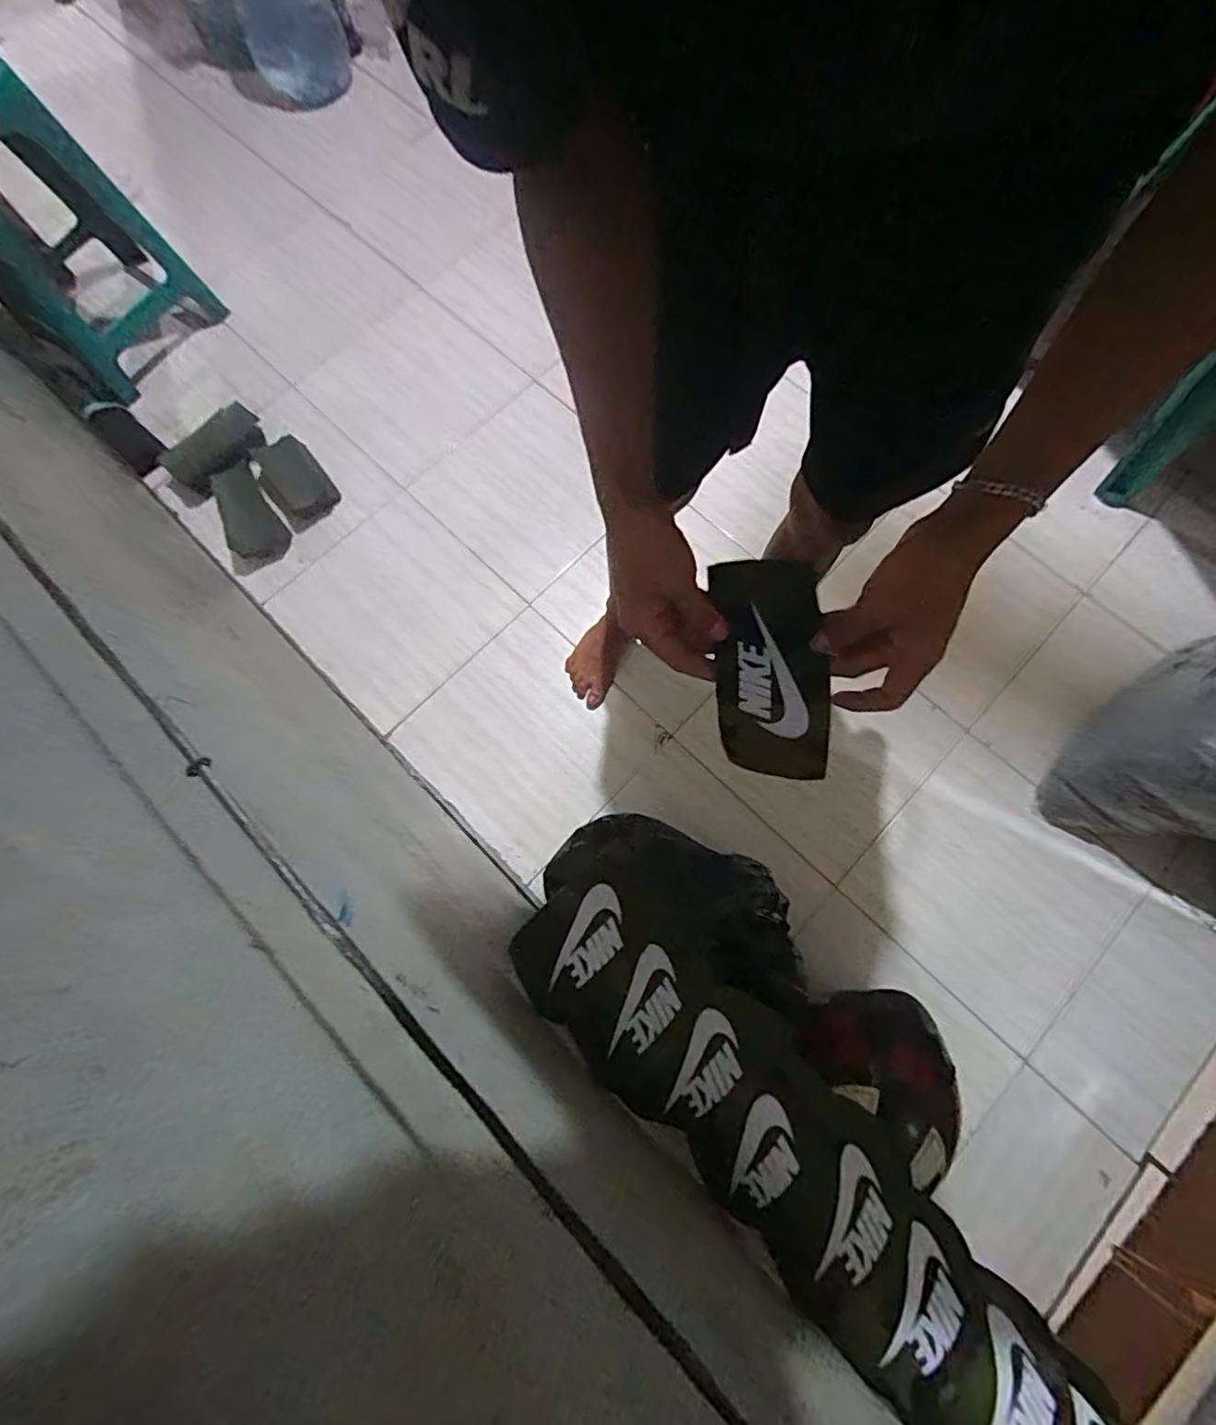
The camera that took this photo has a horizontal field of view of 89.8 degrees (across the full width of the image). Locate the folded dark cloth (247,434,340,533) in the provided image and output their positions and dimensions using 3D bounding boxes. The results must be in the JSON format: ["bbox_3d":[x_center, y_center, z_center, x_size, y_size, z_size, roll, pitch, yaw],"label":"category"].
[{"bbox_3d":[-0.664,-0.492,1.303,0.120,0.043,0.208,-35,77,-9],"label":"folded dark cloth"}]

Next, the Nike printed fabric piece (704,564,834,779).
[{"bbox_3d":[0.121,-0.032,0.460,0.081,0.034,0.170,-6,86,-1],"label":"Nike printed fabric piece"}]

